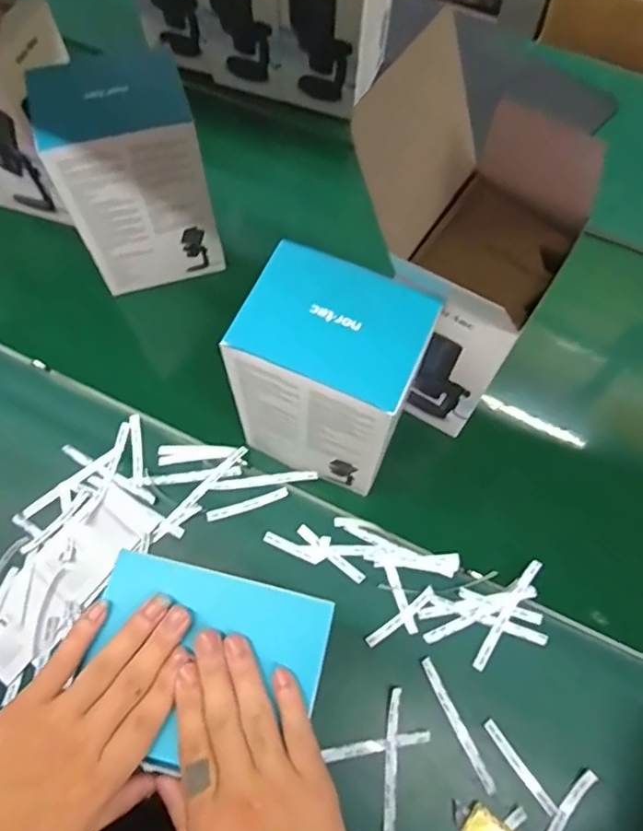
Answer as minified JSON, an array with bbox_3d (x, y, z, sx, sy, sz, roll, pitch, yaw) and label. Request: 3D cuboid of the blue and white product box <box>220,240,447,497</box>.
[{"bbox_3d":[0.008,-0.029,0.561,0.144,0.234,0.118,23,68,11],"label":"blue and white product box"}]

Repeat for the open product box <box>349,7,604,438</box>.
[{"bbox_3d":[0.125,-0.134,0.548,0.161,0.336,0.134,32,71,12],"label":"open product box"}]

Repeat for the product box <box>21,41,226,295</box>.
[{"bbox_3d":[-0.211,-0.265,0.661,0.149,0.240,0.097,-16,69,-6],"label":"product box"}]

